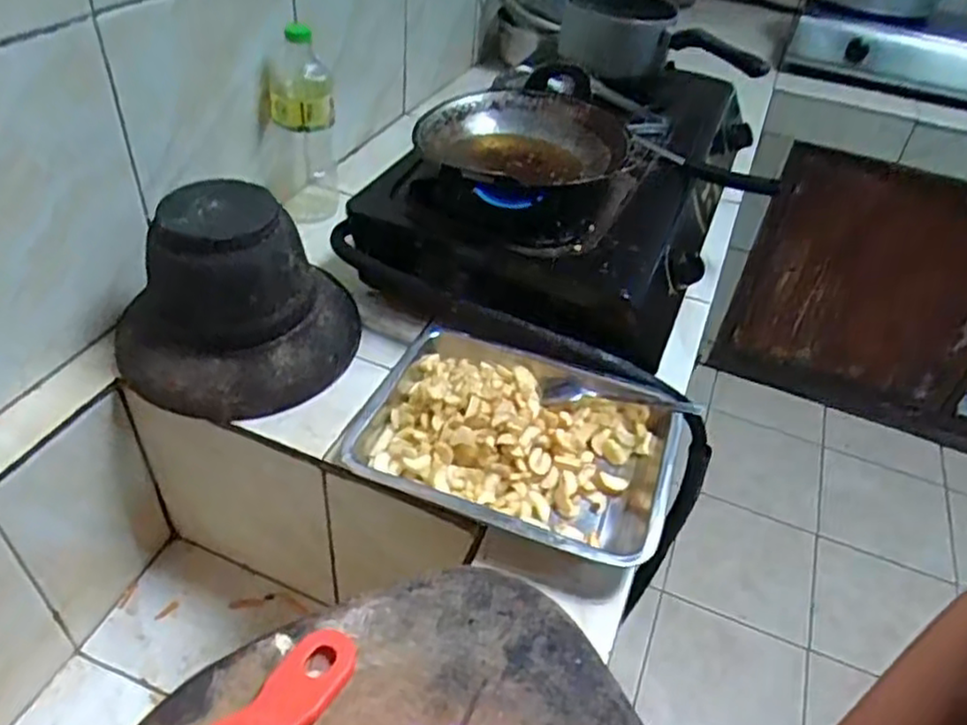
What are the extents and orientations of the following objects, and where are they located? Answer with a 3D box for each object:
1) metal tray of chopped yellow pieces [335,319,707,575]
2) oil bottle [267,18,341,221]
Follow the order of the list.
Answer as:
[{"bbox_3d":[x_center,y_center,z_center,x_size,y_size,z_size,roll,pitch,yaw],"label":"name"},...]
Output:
[{"bbox_3d":[0.033,0.071,0.673,0.292,0.068,0.219,17,42,12],"label":"metal tray of chopped yellow pieces"},{"bbox_3d":[-0.239,-0.300,0.917,0.091,0.238,0.065,-3,42,-11],"label":"oil bottle"}]

